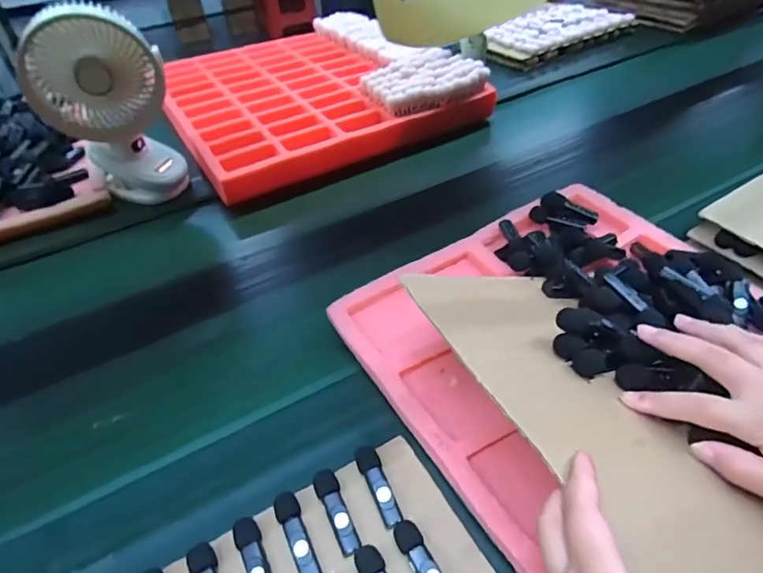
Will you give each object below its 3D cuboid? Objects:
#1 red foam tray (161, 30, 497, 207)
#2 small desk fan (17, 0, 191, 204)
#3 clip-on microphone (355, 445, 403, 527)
[{"bbox_3d":[-0.146,-0.363,0.935,0.481,0.066,0.497,-25,47,-19],"label":"red foam tray"},{"bbox_3d":[-0.369,-0.241,0.676,0.156,0.244,0.104,-26,47,-20],"label":"small desk fan"},{"bbox_3d":[-0.003,0.161,0.402,0.018,0.017,0.066,-18,45,-13],"label":"clip-on microphone"}]

